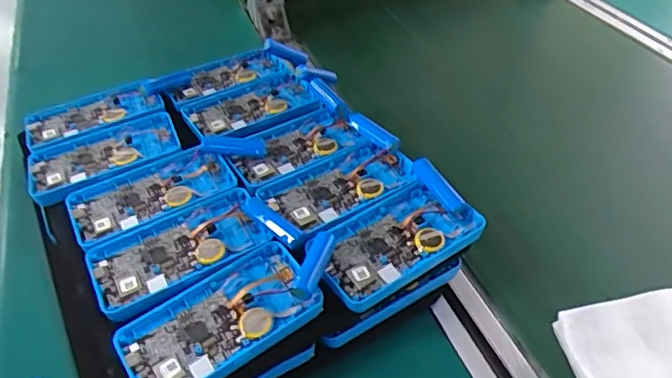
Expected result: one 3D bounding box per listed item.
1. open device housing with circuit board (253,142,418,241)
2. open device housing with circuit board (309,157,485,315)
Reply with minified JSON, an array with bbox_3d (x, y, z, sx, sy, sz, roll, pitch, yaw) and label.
[{"bbox_3d":[0.005,-0.002,0.439,0.116,0.016,0.067,-28,49,-26],"label":"open device housing with circuit board"},{"bbox_3d":[0.043,0.034,0.401,0.129,0.019,0.070,-30,50,-28],"label":"open device housing with circuit board"}]

